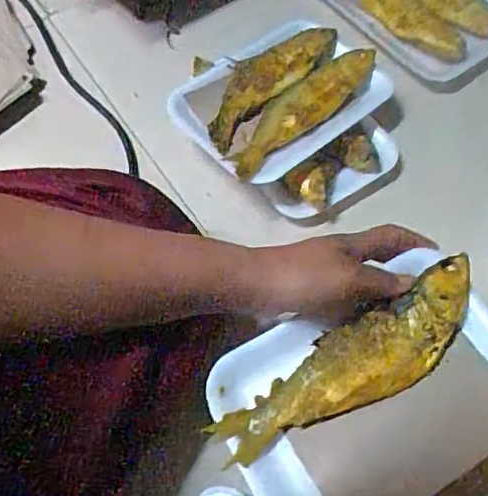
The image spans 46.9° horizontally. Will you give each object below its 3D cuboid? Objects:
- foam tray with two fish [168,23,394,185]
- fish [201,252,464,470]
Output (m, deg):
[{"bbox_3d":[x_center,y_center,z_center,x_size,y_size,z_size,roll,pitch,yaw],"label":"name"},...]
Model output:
[{"bbox_3d":[0.035,-0.137,0.517,0.186,0.036,0.132,-39,71,-16],"label":"foam tray with two fish"},{"bbox_3d":[0.070,0.074,0.352,0.187,0.020,0.048,-31,69,-10],"label":"fish"}]

